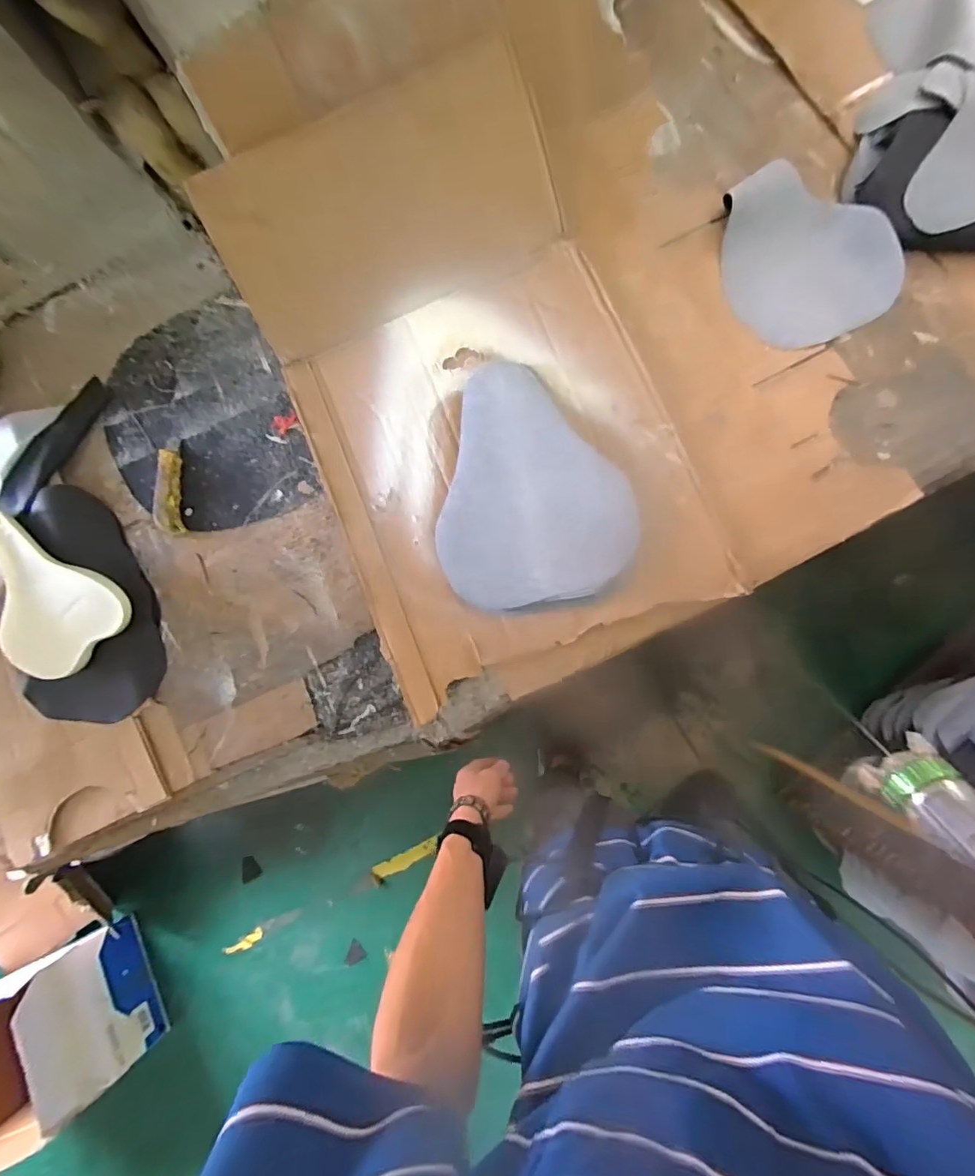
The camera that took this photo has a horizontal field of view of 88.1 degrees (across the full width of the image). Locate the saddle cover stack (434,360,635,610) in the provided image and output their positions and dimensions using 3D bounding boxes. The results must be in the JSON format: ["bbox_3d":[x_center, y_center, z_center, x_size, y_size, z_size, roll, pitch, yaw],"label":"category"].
[{"bbox_3d":[0.056,-0.139,0.681,0.249,0.055,0.319,-10,81,6],"label":"saddle cover stack"}]

